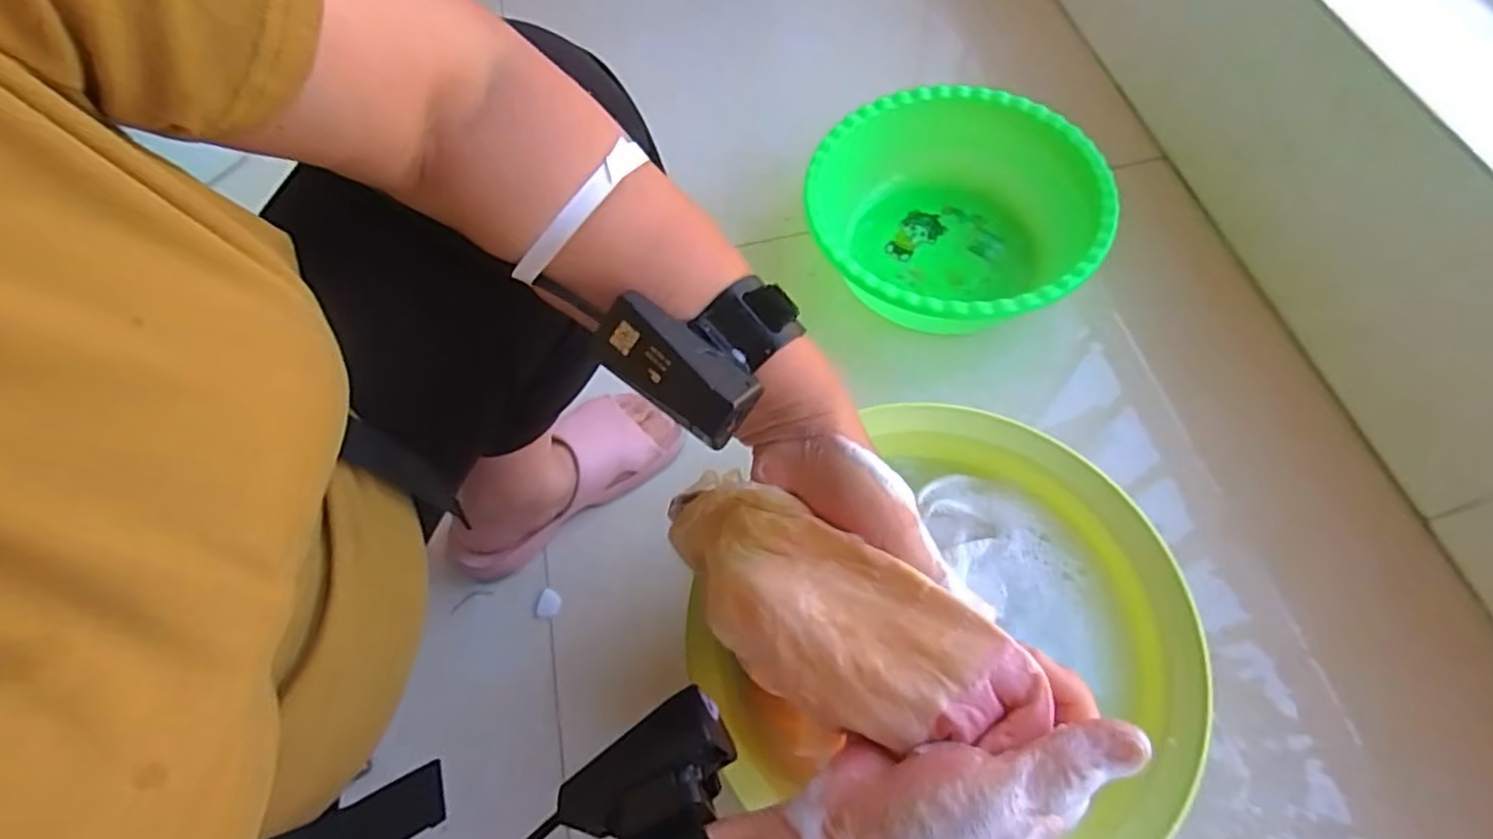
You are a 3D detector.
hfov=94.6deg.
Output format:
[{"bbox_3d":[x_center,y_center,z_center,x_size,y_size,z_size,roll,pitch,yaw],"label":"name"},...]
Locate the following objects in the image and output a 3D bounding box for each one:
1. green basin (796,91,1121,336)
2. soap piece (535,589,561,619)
[{"bbox_3d":[0.223,-0.212,0.748,0.295,0.108,0.298,-1,63,3],"label":"green basin"},{"bbox_3d":[-0.186,0.174,0.648,0.022,0.010,0.025,4,64,6],"label":"soap piece"}]

